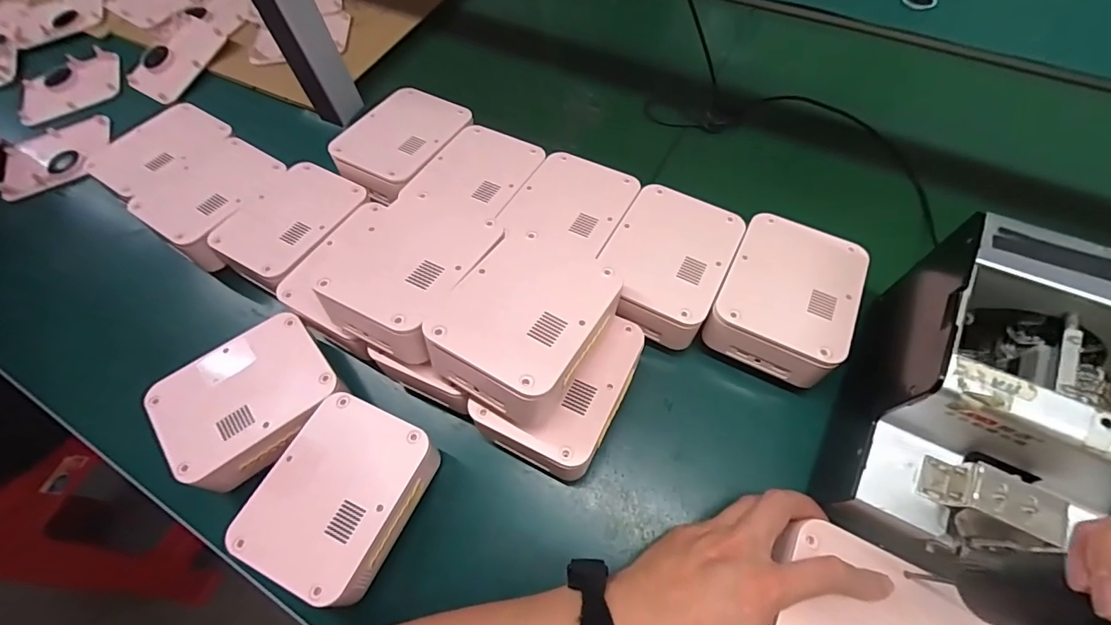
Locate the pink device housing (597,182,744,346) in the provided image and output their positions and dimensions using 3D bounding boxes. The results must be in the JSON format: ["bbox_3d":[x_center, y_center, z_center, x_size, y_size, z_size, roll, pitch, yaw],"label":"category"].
[{"bbox_3d":[0.097,-0.045,0.417,0.097,0.045,0.134,24,65,16],"label":"pink device housing"}]

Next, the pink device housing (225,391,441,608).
[{"bbox_3d":[-0.161,0.137,0.367,0.100,0.043,0.125,20,64,14],"label":"pink device housing"}]

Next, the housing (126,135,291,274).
[{"bbox_3d":[-0.345,-0.119,0.492,0.103,0.037,0.130,27,66,18],"label":"housing"}]

